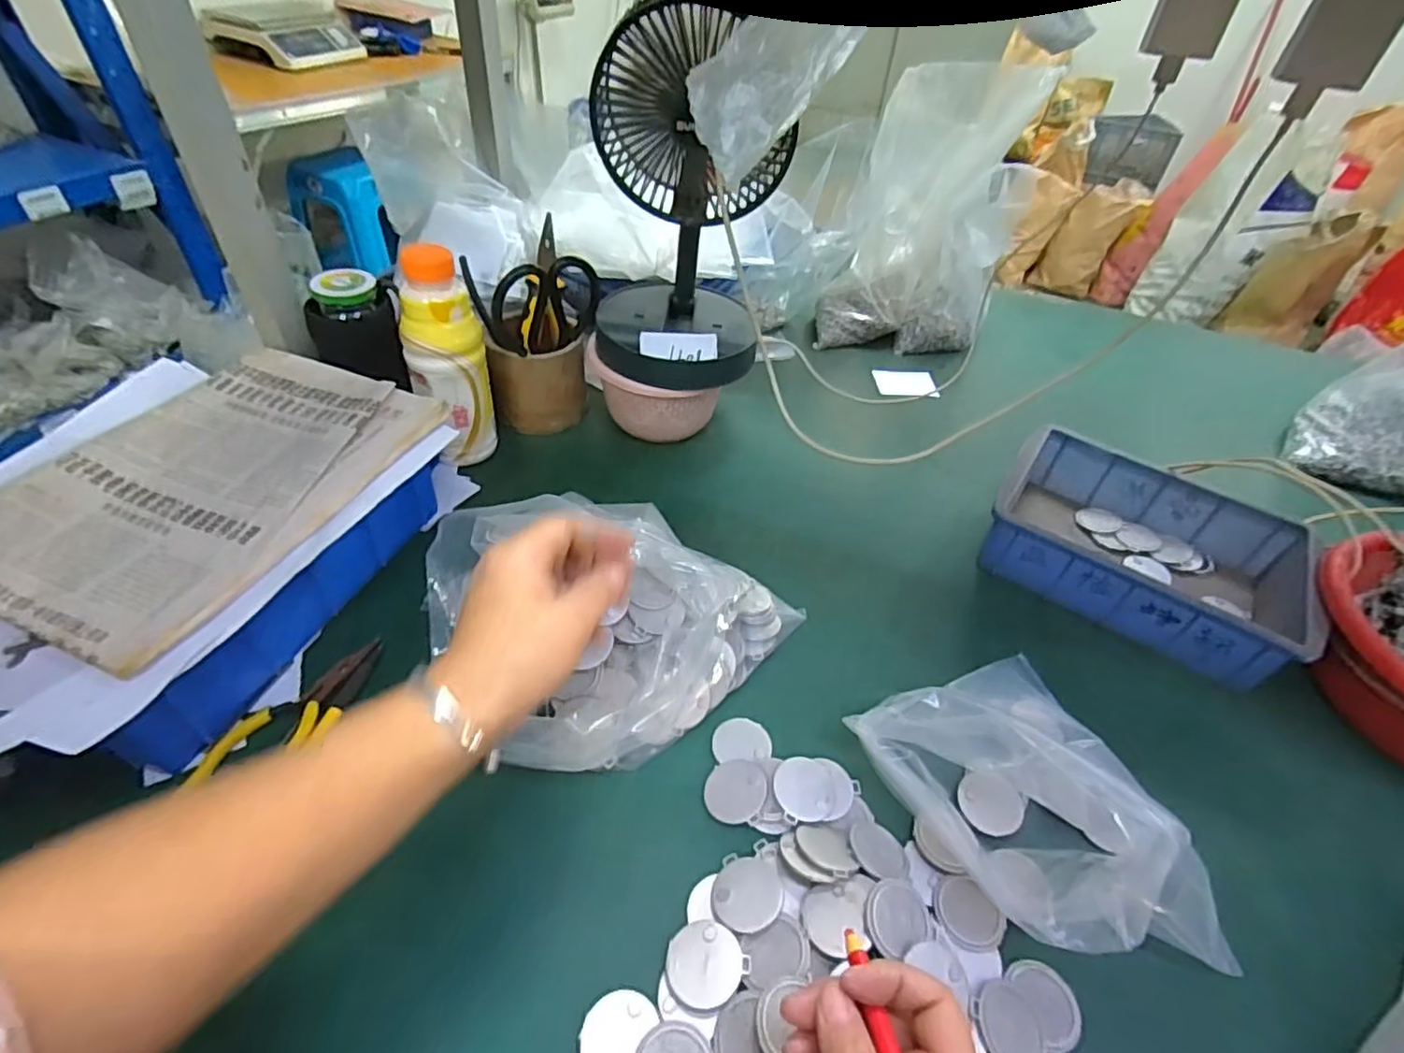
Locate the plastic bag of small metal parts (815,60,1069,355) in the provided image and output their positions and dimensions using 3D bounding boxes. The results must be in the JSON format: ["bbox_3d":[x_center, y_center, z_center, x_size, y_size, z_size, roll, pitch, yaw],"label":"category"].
[{"bbox_3d":[0.279,-0.378,0.794,0.190,0.296,0.163,19,45,13],"label":"plastic bag of small metal parts"}]

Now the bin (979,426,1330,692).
[{"bbox_3d":[0.390,0.018,0.577,0.235,0.068,0.168,31,49,24],"label":"bin"}]

